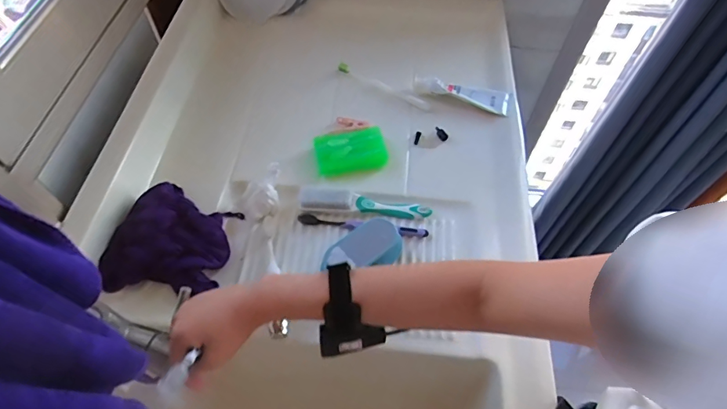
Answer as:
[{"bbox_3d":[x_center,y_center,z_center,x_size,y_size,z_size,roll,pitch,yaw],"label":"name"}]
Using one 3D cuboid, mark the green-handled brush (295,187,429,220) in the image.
[{"bbox_3d":[0.001,-0.003,0.630,0.184,0.028,0.028,6,56,2],"label":"green-handled brush"}]

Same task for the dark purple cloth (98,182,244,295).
[{"bbox_3d":[-0.245,0.045,0.581,0.130,0.059,0.158,15,57,8],"label":"dark purple cloth"}]

